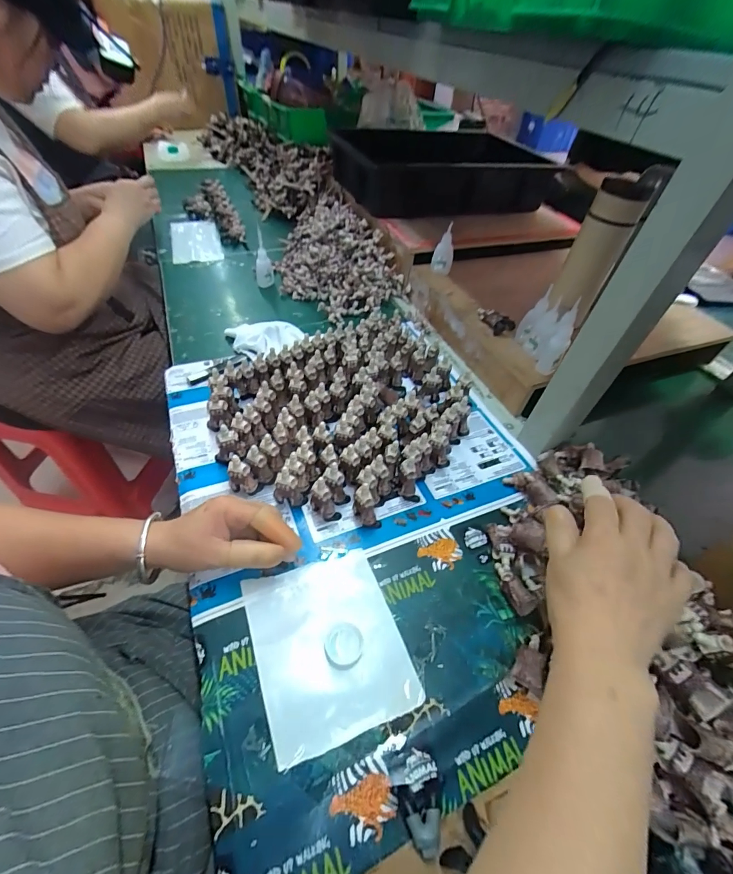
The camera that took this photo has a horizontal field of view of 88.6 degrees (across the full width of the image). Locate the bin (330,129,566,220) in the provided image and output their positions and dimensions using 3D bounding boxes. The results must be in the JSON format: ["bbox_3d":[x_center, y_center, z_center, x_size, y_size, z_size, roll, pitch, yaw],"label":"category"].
[{"bbox_3d":[0.152,-0.600,0.861,0.417,0.119,0.334,-13,52,-15],"label":"bin"}]

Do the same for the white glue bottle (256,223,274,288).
[{"bbox_3d":[-0.197,-0.337,0.714,0.031,0.100,0.034,-7,50,-11],"label":"white glue bottle"}]

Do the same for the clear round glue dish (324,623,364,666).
[{"bbox_3d":[-0.019,0.178,0.323,0.031,0.011,0.030,4,48,-2],"label":"clear round glue dish"}]

